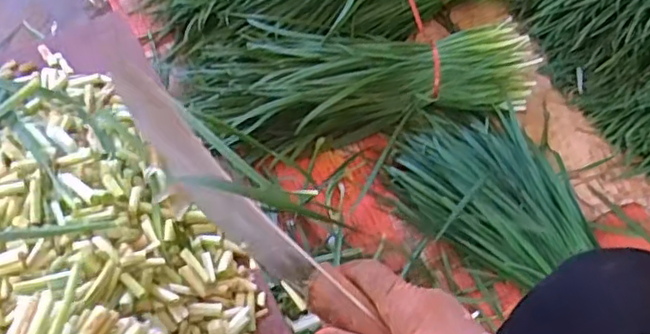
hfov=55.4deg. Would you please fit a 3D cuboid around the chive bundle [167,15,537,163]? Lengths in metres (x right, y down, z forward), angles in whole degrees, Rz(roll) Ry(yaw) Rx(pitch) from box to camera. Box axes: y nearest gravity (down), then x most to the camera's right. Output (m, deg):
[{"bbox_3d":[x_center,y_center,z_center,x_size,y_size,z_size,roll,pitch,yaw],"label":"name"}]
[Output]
[{"bbox_3d":[0.057,-0.142,0.931,0.508,0.078,0.192,-10,62,-9],"label":"chive bundle"}]

